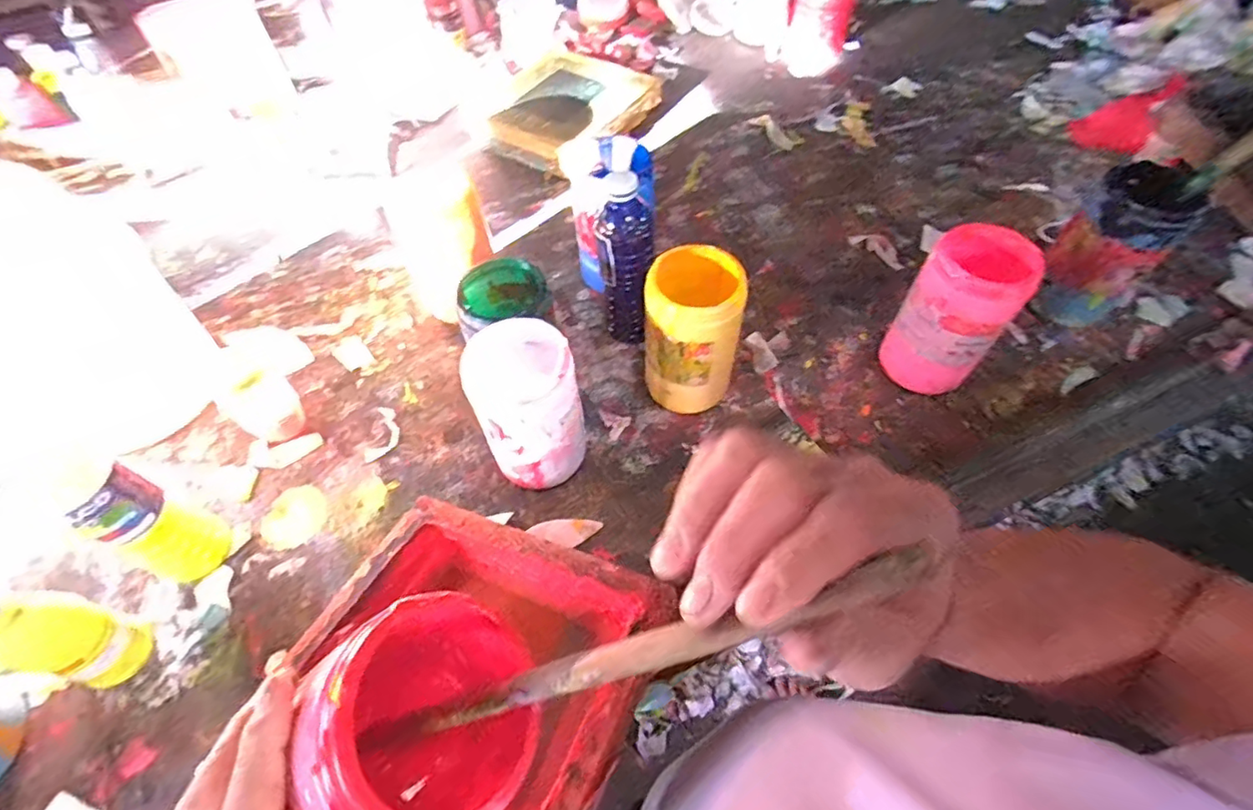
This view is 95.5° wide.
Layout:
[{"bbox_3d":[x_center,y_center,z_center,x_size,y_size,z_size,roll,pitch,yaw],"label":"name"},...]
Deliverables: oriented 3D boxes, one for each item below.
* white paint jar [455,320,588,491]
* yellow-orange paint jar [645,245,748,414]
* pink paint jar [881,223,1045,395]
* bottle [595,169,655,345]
[{"bbox_3d":[-0.090,0.010,0.544,0.093,0.171,0.087,0,58,1],"label":"white paint jar"},{"bbox_3d":[0.068,-0.069,0.595,0.094,0.165,0.101,0,58,1],"label":"yellow-orange paint jar"},{"bbox_3d":[0.341,-0.091,0.601,0.092,0.172,0.094,0,58,1],"label":"pink paint jar"},{"bbox_3d":[0.000,-0.151,0.628,0.058,0.204,0.067,1,58,2],"label":"bottle"}]

